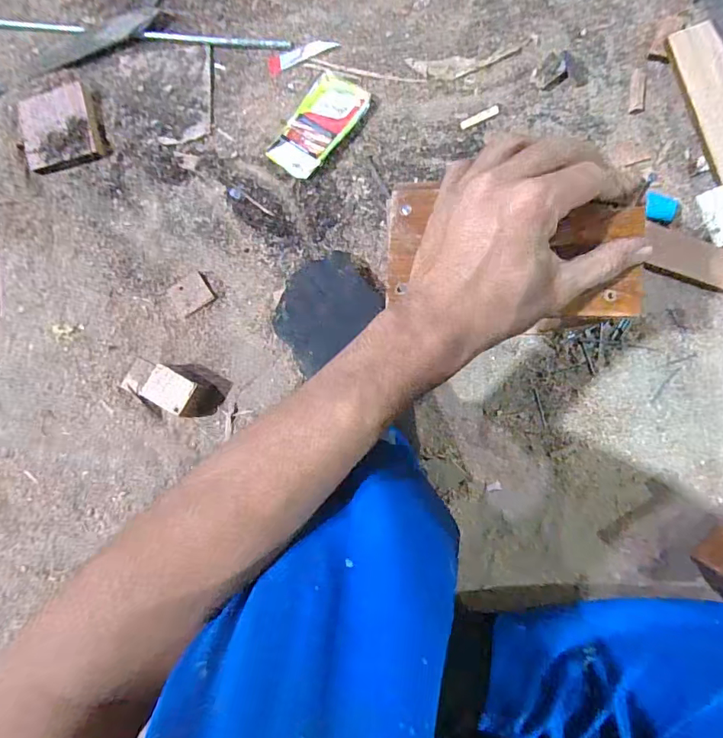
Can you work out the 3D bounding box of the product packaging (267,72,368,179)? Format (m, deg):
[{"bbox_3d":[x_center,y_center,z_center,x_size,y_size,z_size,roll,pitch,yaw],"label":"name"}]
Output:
[{"bbox_3d":[-0.042,-0.246,0.485,0.065,0.020,0.109,35,90,7],"label":"product packaging"}]

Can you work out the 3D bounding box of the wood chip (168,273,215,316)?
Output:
[{"bbox_3d":[-0.176,-0.077,0.497,0.038,0.007,0.034,-35,83,2],"label":"wood chip"}]

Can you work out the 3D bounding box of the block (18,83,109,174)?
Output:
[{"bbox_3d":[-0.326,-0.260,0.518,0.082,0.016,0.086,-19,84,4],"label":"block"}]

